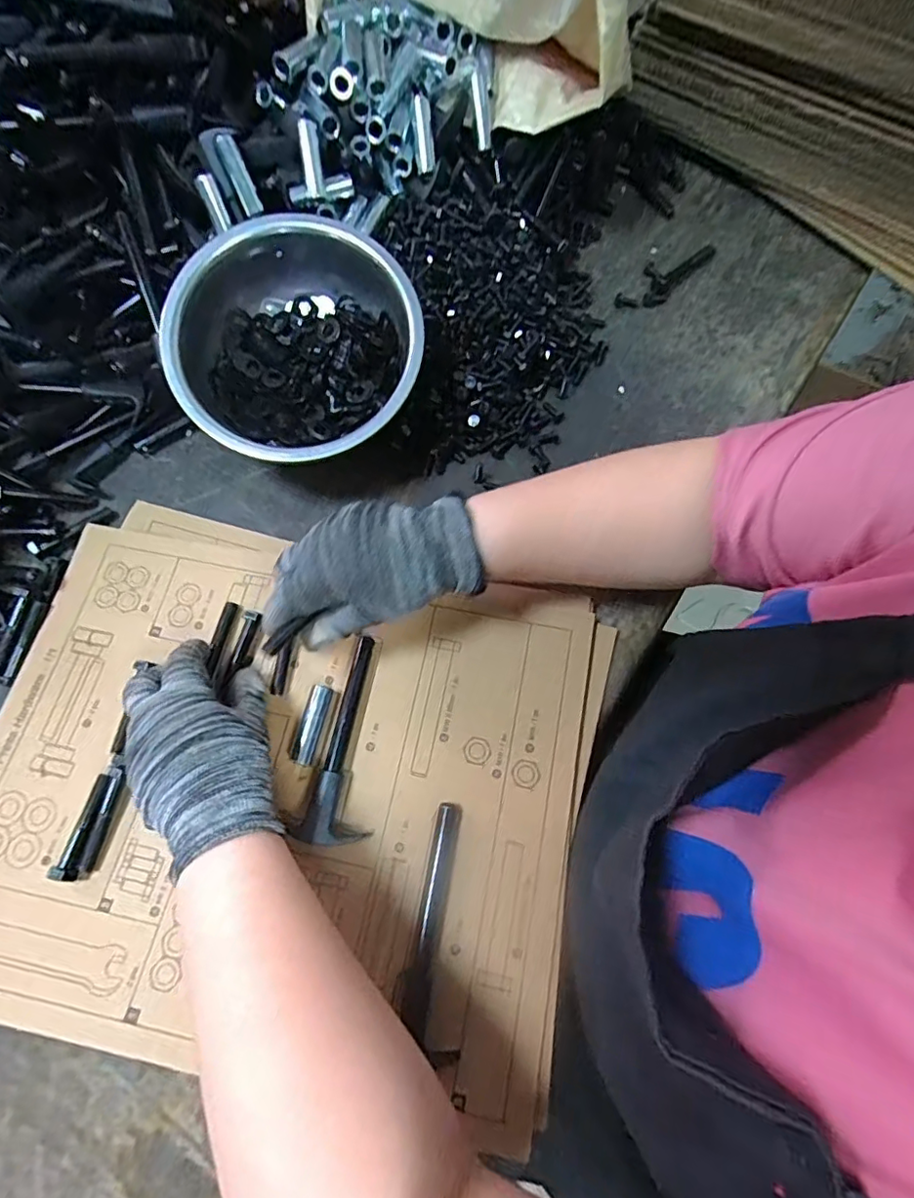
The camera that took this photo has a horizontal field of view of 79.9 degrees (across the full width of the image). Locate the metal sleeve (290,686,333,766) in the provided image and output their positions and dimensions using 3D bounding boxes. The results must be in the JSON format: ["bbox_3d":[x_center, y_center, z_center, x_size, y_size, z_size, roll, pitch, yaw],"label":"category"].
[{"bbox_3d":[-0.094,0.082,0.356,0.015,0.010,0.051,12,72,4],"label":"metal sleeve"}]

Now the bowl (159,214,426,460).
[{"bbox_3d":[-0.114,-0.180,0.402,0.174,0.076,0.174,0,83,-2],"label":"bowl"}]

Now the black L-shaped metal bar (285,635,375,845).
[{"bbox_3d":[-0.065,0.088,0.349,0.040,0.016,0.130,13,72,4],"label":"black L-shaped metal bar"}]

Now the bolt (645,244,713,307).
[{"bbox_3d":[0.200,-0.293,0.491,0.018,0.009,0.100,42,76,12],"label":"bolt"}]

